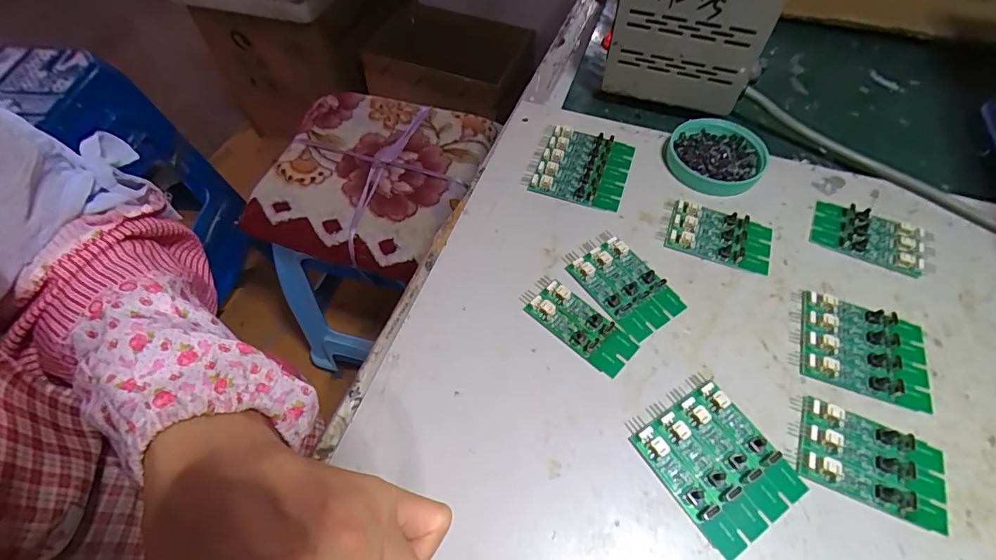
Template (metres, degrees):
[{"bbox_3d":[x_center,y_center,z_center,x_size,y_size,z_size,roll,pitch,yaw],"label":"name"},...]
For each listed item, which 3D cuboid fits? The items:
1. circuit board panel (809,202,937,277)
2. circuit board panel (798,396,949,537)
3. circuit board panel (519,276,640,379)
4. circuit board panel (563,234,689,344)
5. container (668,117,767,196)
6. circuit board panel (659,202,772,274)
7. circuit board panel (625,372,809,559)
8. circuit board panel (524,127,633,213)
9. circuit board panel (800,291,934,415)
[{"bbox_3d":[0.239,-0.028,0.291,0.066,0.006,0.038,24,61,15],"label":"circuit board panel"},{"bbox_3d":[0.178,0.085,0.215,0.063,0.008,0.040,20,60,13],"label":"circuit board panel"},{"bbox_3d":[0.044,0.023,0.256,0.067,0.008,0.027,38,65,22],"label":"circuit board panel"},{"bbox_3d":[0.075,0.001,0.270,0.041,0.008,0.064,-30,62,-17],"label":"circuit board panel"},{"bbox_3d":[0.157,-0.091,0.328,0.064,0.011,0.069,0,57,0],"label":"container"},{"bbox_3d":[0.140,-0.030,0.292,0.068,0.005,0.040,19,59,13],"label":"circuit board panel"},{"bbox_3d":[0.103,0.084,0.217,0.055,0.007,0.067,-29,61,-17],"label":"circuit board panel"},{"bbox_3d":[0.059,-0.083,0.325,0.067,0.008,0.065,17,59,12],"label":"circuit board panel"},{"bbox_3d":[0.200,0.037,0.248,0.064,0.006,0.054,18,59,12],"label":"circuit board panel"}]

